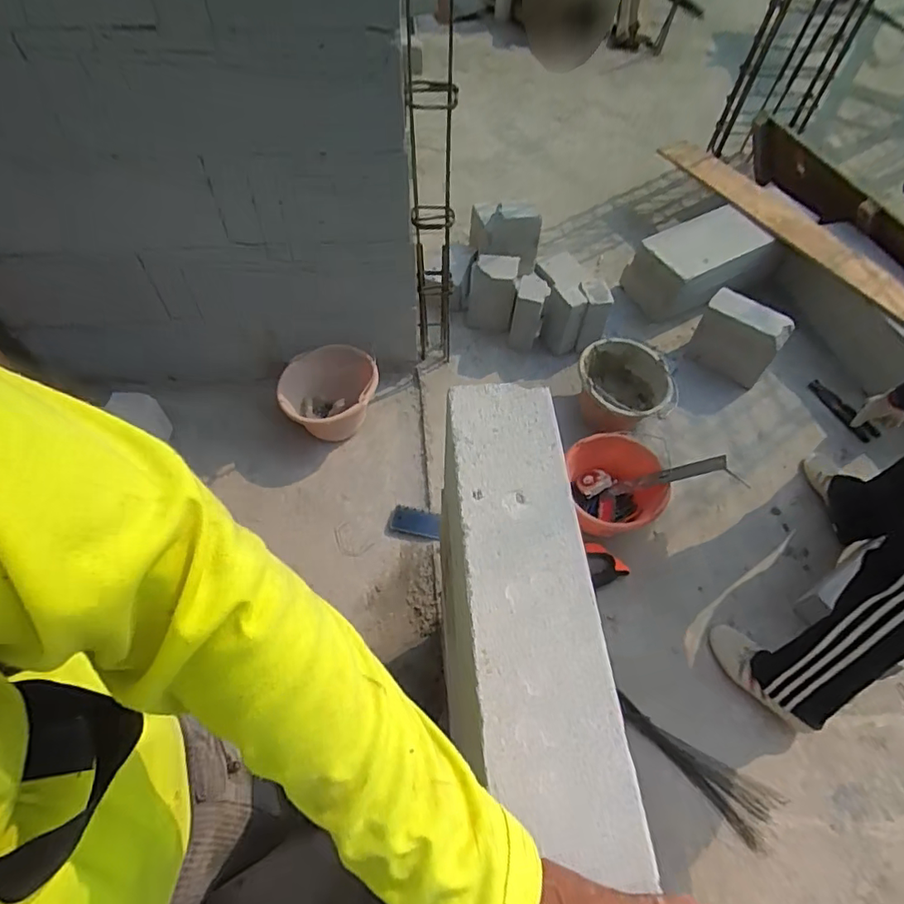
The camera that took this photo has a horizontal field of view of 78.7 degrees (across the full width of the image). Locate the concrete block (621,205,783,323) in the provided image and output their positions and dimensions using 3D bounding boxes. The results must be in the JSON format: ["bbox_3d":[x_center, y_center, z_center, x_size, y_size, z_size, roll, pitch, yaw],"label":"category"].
[{"bbox_3d":[0.771,-0.578,1.703,0.401,0.184,0.230,-26,62,-17],"label":"concrete block"}]

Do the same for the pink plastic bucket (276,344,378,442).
[{"bbox_3d":[-0.320,-0.133,1.478,0.256,0.171,0.208,-11,59,-9],"label":"pink plastic bucket"}]

